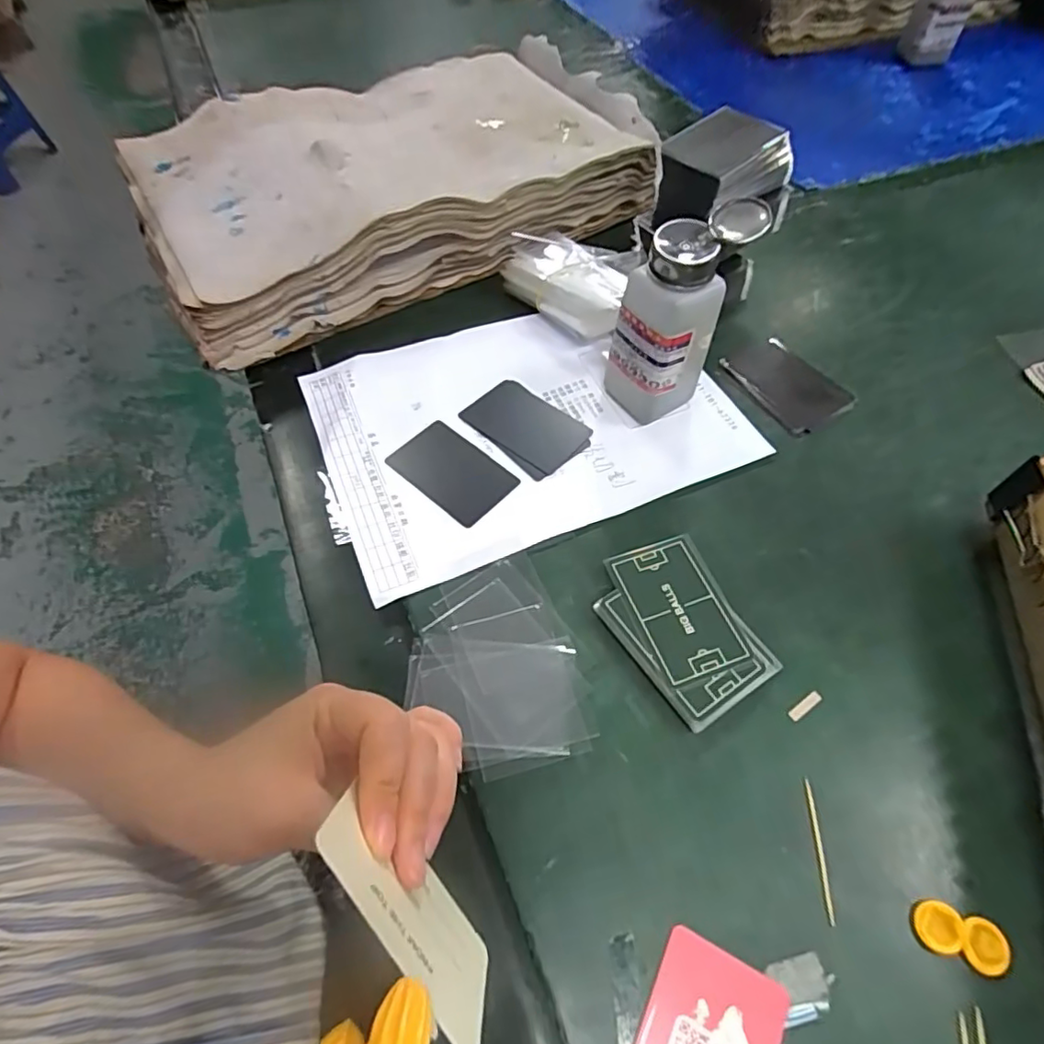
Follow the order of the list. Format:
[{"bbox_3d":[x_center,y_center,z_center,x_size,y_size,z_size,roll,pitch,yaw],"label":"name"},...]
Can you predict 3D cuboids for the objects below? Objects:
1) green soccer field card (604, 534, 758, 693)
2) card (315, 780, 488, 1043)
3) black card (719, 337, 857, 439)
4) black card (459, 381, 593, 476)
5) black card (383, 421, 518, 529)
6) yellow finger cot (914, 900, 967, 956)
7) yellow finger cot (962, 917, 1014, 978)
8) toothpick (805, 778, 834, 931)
[{"bbox_3d":[0.093,0.051,0.341,0.057,0.005,0.085,-18,60,-11],"label":"green soccer field card"},{"bbox_3d":[-0.038,0.132,0.200,0.004,0.049,0.083,-36,90,1],"label":"card"},{"bbox_3d":[0.208,-0.109,0.460,0.063,0.006,0.090,-30,64,-12],"label":"black card"},{"bbox_3d":[0.003,-0.072,0.434,0.086,0.004,0.053,37,64,20],"label":"black card"},{"bbox_3d":[-0.049,-0.035,0.408,0.083,0.004,0.054,37,64,20],"label":"black card"},{"bbox_3d":[0.191,0.185,0.267,0.020,0.004,0.020,0,58,-1],"label":"yellow finger cot"},{"bbox_3d":[0.210,0.192,0.263,0.020,0.004,0.021,15,59,8],"label":"yellow finger cot"},{"bbox_3d":[0.147,0.160,0.286,0.004,0.004,0.062,4,58,2],"label":"toothpick"}]

